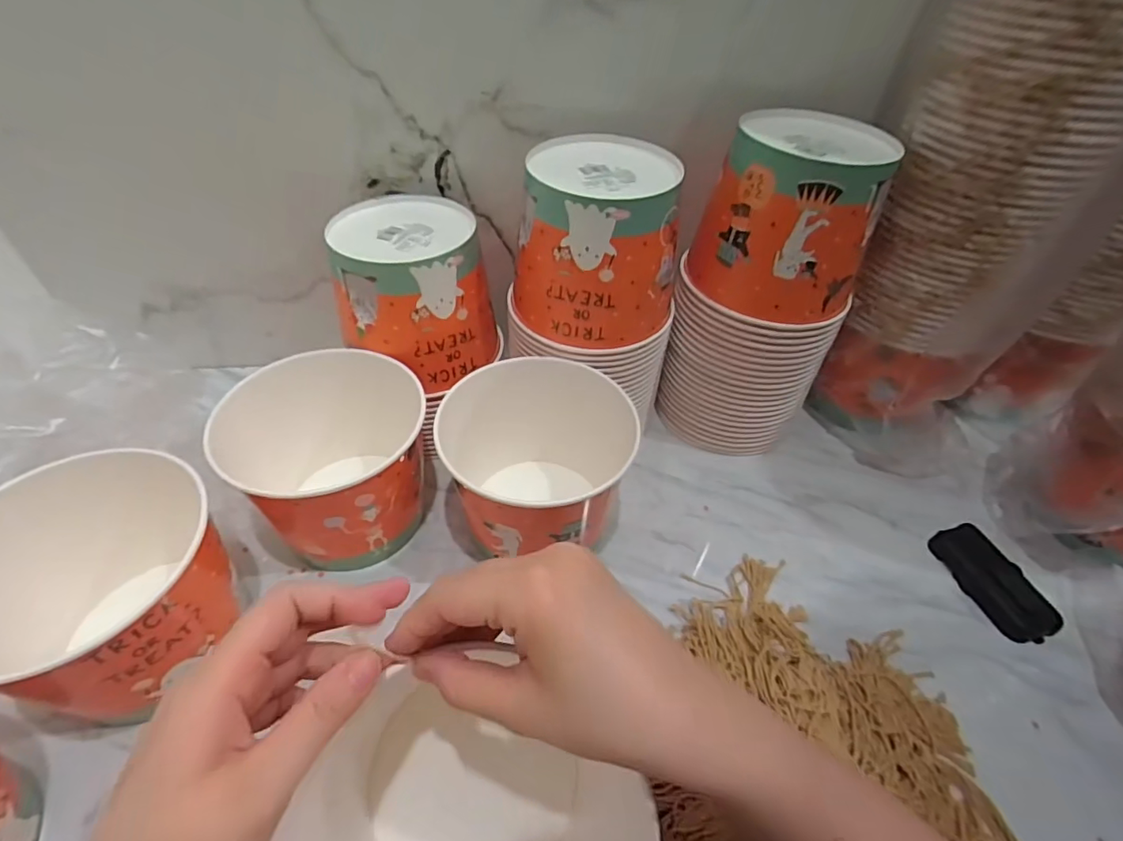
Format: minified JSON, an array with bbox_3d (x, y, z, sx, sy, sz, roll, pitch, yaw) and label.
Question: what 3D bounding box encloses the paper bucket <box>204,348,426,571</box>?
[{"bbox_3d":[-0.192,0.041,0.476,0.141,0.126,0.143,2,46,-2],"label":"paper bucket"}]

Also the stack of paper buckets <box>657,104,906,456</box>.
[{"bbox_3d":[0.193,-0.121,0.523,0.149,0.294,0.123,15,47,11],"label":"stack of paper buckets"}]

